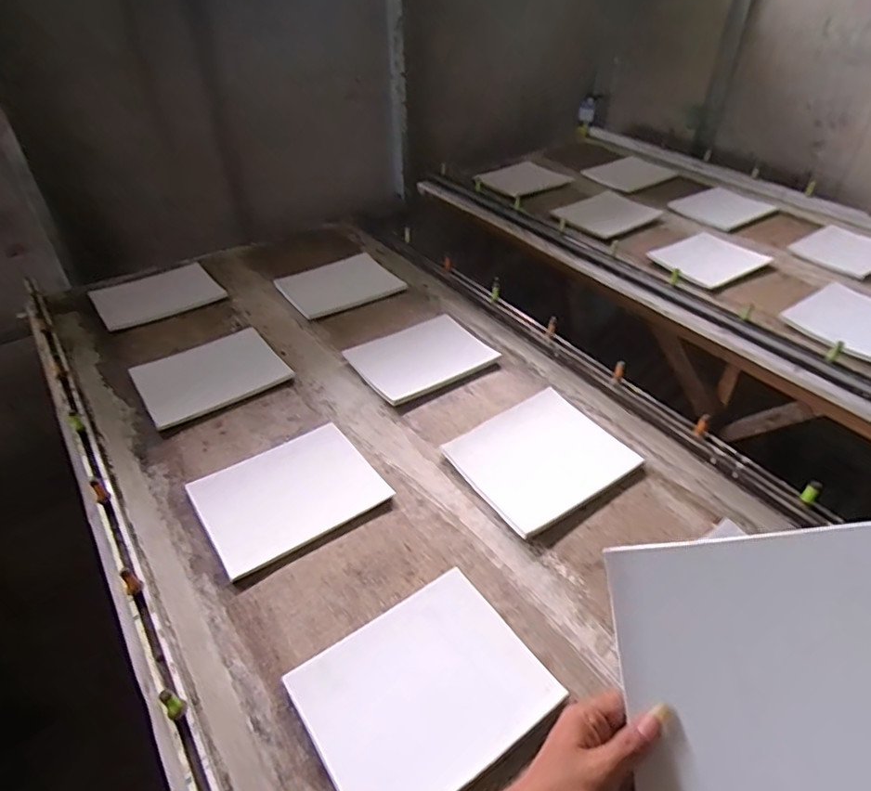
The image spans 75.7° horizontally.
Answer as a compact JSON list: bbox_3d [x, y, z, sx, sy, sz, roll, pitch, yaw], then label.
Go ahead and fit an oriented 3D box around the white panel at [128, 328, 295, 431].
[{"bbox_3d":[-0.460,-0.046,1.143,0.263,0.015,0.208,-28,54,-25],"label":"white panel"}]

